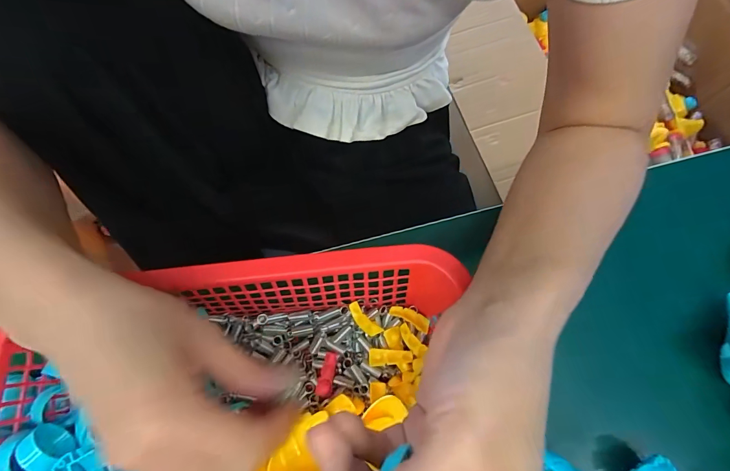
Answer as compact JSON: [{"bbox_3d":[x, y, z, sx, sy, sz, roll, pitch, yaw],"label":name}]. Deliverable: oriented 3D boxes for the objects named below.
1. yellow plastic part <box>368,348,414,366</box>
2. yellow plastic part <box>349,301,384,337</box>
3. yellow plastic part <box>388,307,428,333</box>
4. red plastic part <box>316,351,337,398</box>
[{"bbox_3d":[0.017,0.083,0.250,0.029,0.005,0.011,-3,73,-1],"label":"yellow plastic part"},{"bbox_3d":[-0.001,0.059,0.253,0.010,0.006,0.030,-42,108,-11],"label":"yellow plastic part"},{"bbox_3d":[0.032,0.057,0.256,0.030,0.004,0.010,27,75,8],"label":"yellow plastic part"},{"bbox_3d":[-0.027,0.098,0.255,0.011,0.006,0.030,7,73,3],"label":"red plastic part"}]

